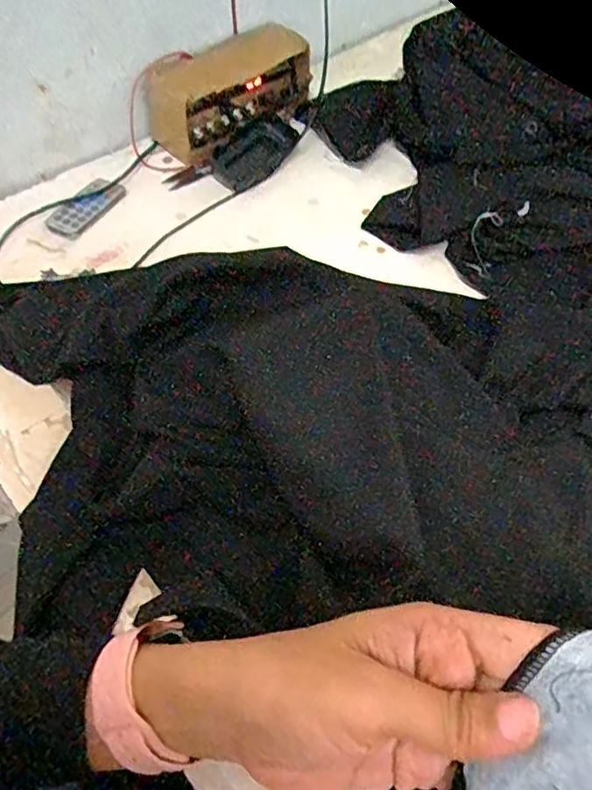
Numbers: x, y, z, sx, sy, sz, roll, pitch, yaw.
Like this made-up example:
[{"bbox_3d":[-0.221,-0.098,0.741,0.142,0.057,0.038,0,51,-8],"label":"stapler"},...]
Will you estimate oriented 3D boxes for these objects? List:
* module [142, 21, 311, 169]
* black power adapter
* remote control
[{"bbox_3d":[-0.065,-0.325,0.642,0.189,0.071,0.078,-37,62,-23],"label":"module"},{"bbox_3d":[-0.044,-0.256,0.625,0.055,0.024,0.106,28,60,19],"label":"black power adapter"},{"bbox_3d":[-0.205,-0.184,0.586,0.041,0.009,0.084,24,58,17],"label":"remote control"}]

